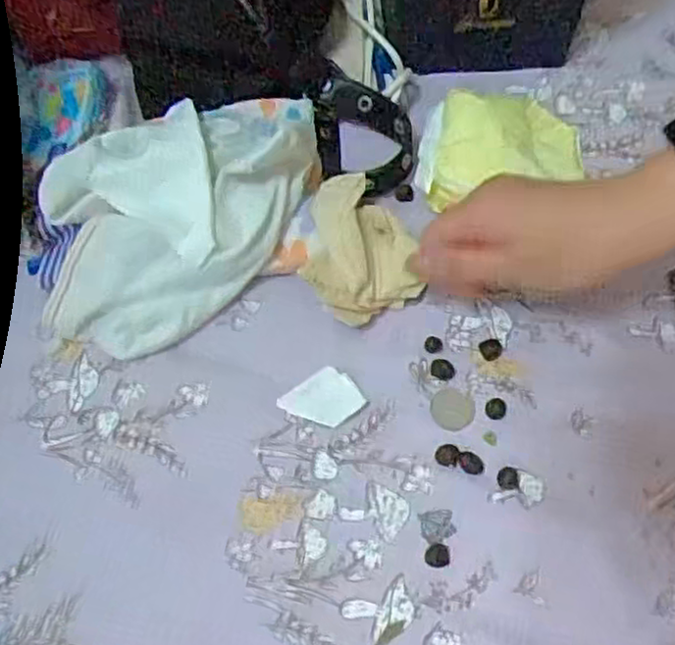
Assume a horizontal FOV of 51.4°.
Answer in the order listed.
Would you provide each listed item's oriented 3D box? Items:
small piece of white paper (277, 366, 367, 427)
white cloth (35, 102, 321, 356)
[{"bbox_3d":[-0.009,0.044,0.399,0.041,0.004,0.033,-34,71,-13],"label":"small piece of white paper"},{"bbox_3d":[-0.096,-0.071,0.422,0.201,0.053,0.123,-38,72,-14],"label":"white cloth"}]

